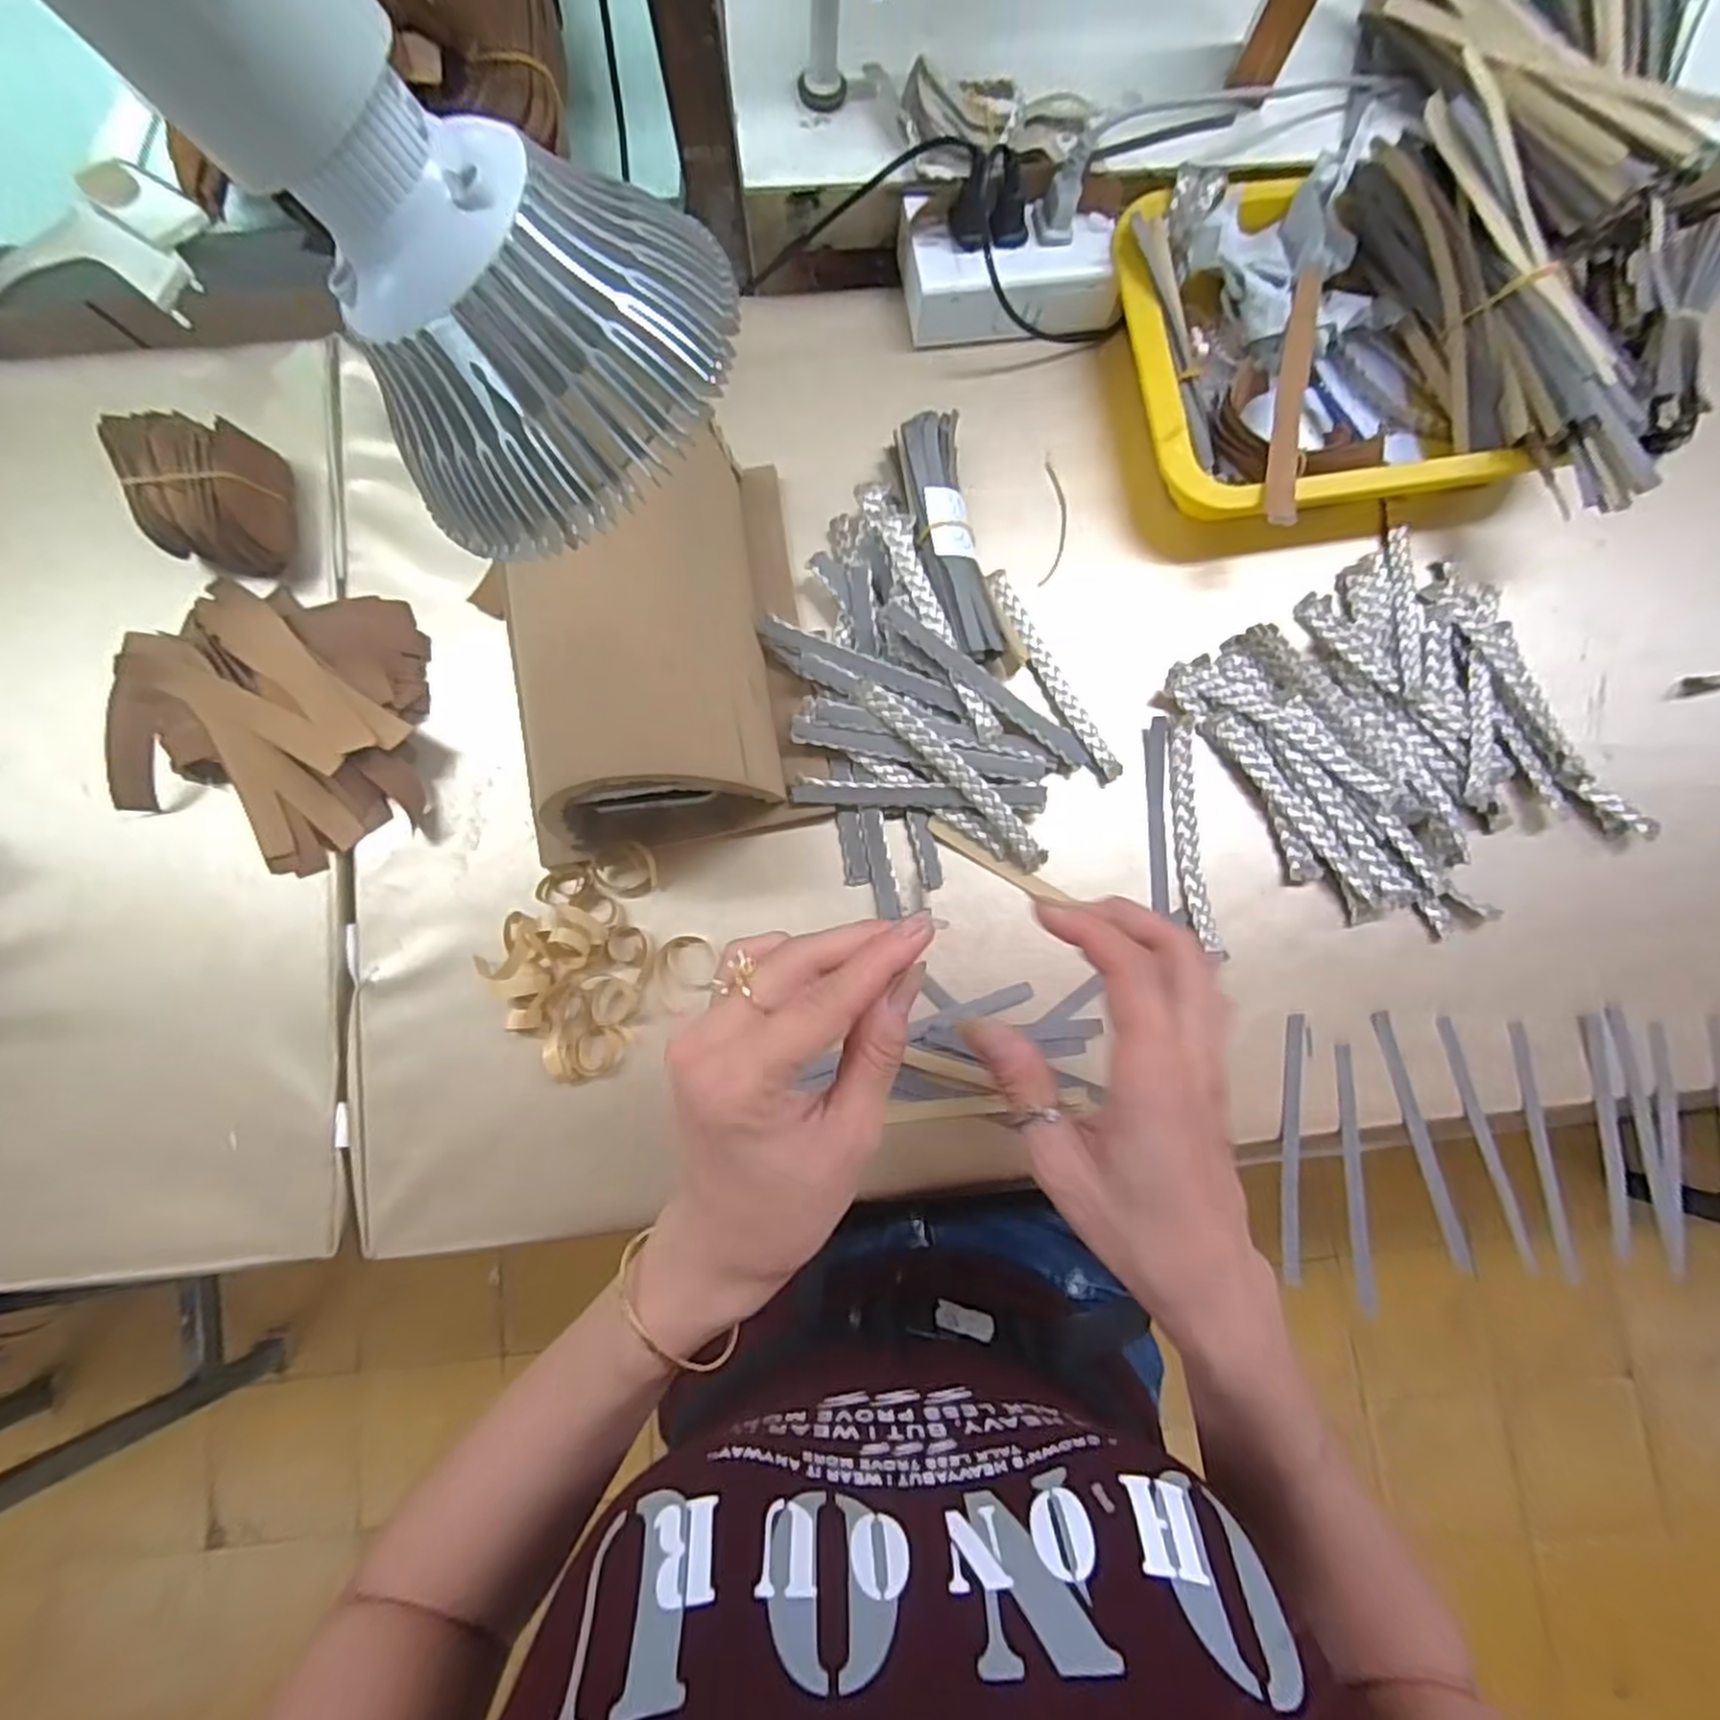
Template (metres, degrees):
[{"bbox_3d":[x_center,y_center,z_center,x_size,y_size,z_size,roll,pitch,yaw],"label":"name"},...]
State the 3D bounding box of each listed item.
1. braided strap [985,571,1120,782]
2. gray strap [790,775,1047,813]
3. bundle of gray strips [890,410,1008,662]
[{"bbox_3d":[0.107,-0.105,0.427,0.019,0.012,0.138,-28,82,-6],"label":"braided strap"},{"bbox_3d":[0.032,-0.036,0.405,0.136,0.010,0.014,2,82,-1],"label":"gray strap"},{"bbox_3d":[0.051,-0.179,0.423,0.040,0.036,0.142,-13,84,-2],"label":"bundle of gray strips"}]

